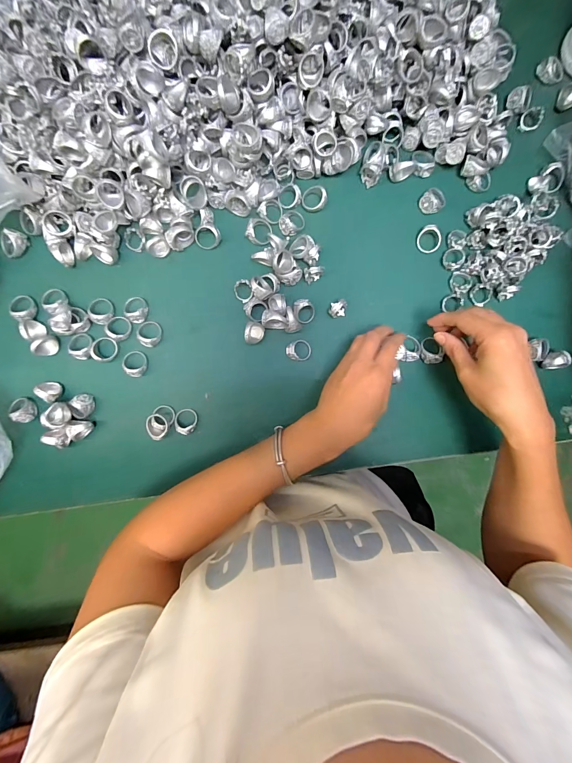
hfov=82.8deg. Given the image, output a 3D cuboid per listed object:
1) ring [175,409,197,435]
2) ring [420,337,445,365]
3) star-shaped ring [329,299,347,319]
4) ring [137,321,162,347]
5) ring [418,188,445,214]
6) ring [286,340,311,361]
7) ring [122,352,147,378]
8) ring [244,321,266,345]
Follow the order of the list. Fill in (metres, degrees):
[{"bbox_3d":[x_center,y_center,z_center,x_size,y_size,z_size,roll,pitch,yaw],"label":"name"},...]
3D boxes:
[{"bbox_3d":[-0.113,0.044,0.363,0.024,0.015,0.025,0,92,-3],"label":"ring"},{"bbox_3d":[0.164,-0.035,0.367,0.021,0.011,0.030,-3,93,-3],"label":"ring"},{"bbox_3d":[0.059,-0.082,0.369,0.020,0.014,0.018,-8,93,-3],"label":"star-shaped ring"},{"bbox_3d":[-0.153,-0.053,0.360,0.025,0.011,0.029,-1,92,-3],"label":"ring"},{"bbox_3d":[0.169,-0.207,0.372,0.029,0.013,0.025,-39,94,-1],"label":"ring"},{"bbox_3d":[0.015,-0.035,0.367,0.029,0.011,0.023,-4,93,-3],"label":"ring"},{"bbox_3d":[-0.168,-0.019,0.360,0.024,0.011,0.029,-6,93,-3],"label":"ring"},{"bbox_3d":[-0.035,-0.053,0.358,0.020,0.023,0.024,11,92,-3],"label":"ring"}]

